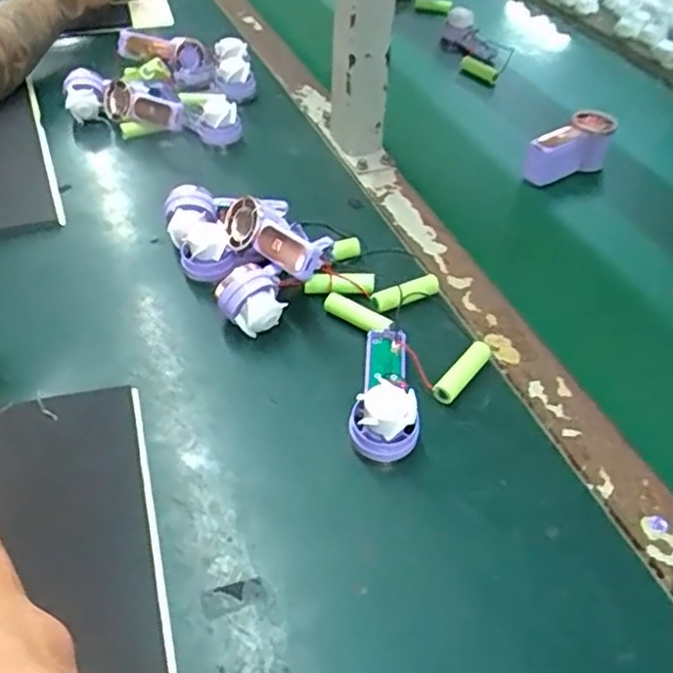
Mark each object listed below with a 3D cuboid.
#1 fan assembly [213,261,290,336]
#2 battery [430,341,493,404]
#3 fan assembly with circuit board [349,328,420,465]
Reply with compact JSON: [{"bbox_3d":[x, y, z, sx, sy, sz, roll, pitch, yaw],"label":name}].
[{"bbox_3d":[-0.057,-0.022,0.448,0.042,0.042,0.034,-11,46,-13],"label":"fan assembly"},{"bbox_3d":[0.080,0.024,0.422,0.013,0.013,0.053,29,50,25],"label":"battery"},{"bbox_3d":[0.031,0.029,0.401,0.039,0.038,0.097,6,44,5],"label":"fan assembly with circuit board"}]

